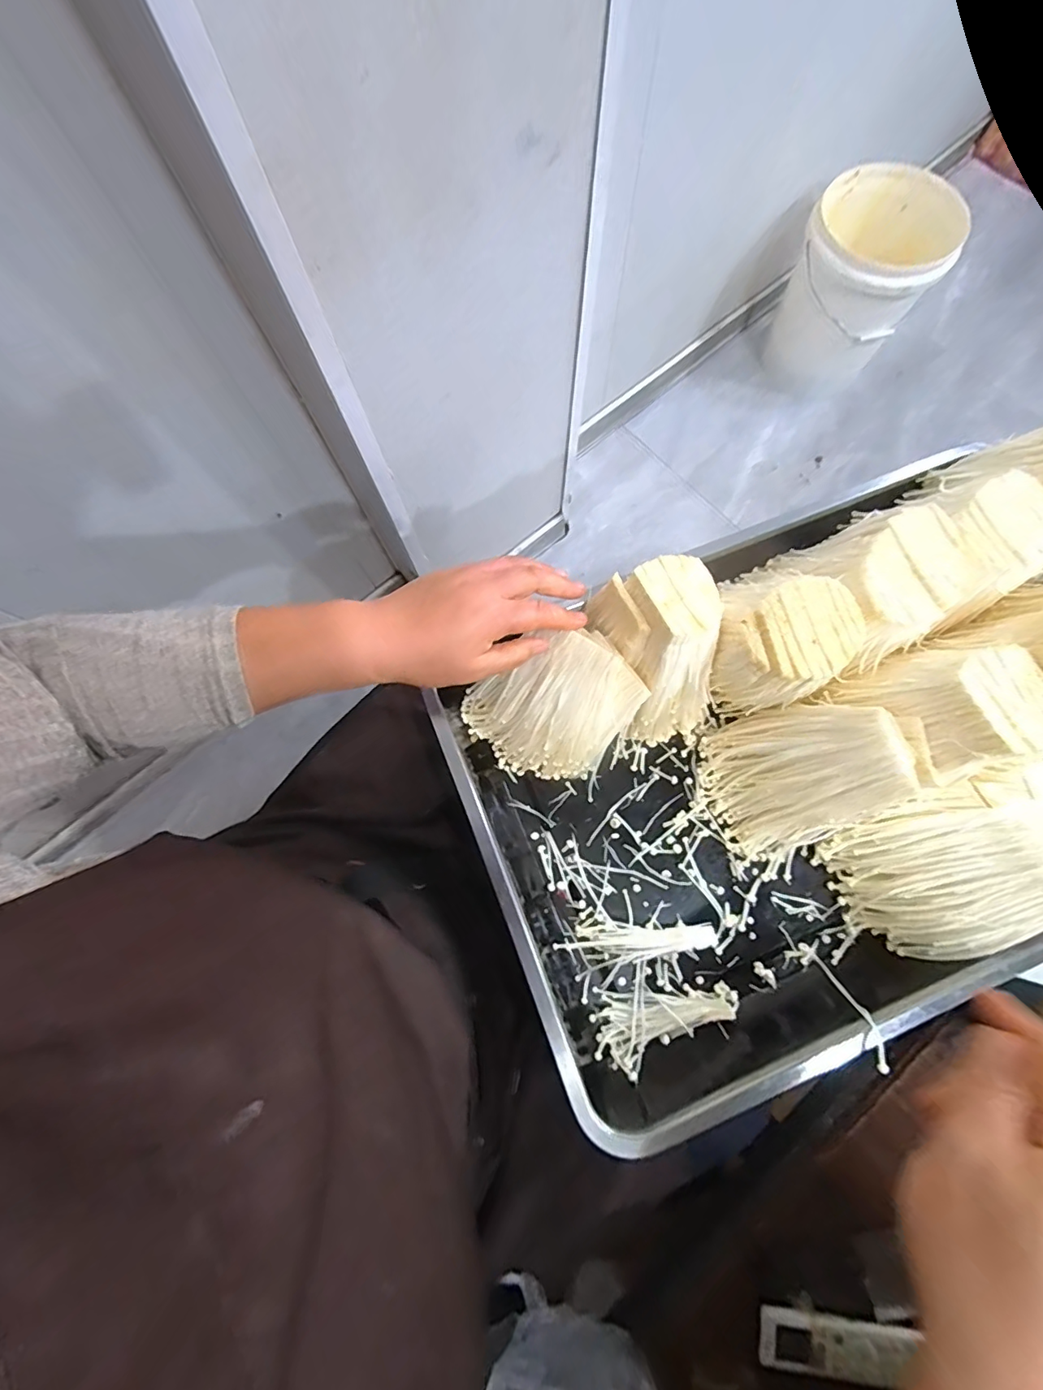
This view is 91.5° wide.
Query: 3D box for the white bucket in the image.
[{"bbox_3d":[0.767,-0.944,1.183,0.290,0.324,0.327,30,78,8],"label":"white bucket"}]

